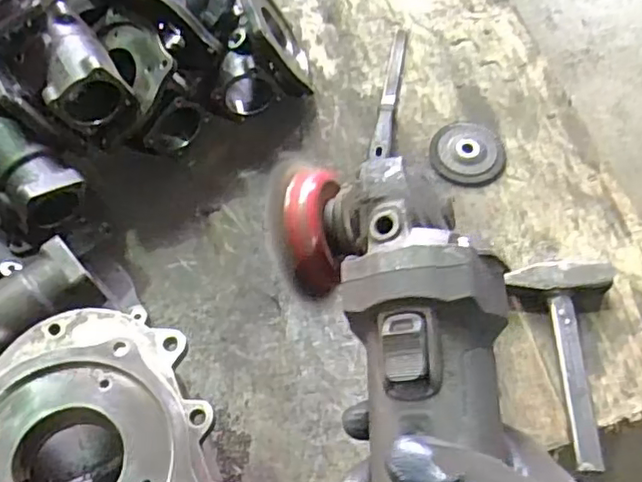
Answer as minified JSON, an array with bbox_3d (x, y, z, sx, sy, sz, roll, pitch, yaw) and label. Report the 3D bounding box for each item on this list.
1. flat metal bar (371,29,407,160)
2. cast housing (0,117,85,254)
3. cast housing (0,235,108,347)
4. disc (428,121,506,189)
[{"bbox_3d":[0.096,-0.208,0.861,0.023,0.029,0.252,9,63,6],"label":"flat metal bar"},{"bbox_3d":[-0.333,-0.074,0.702,0.099,0.076,0.122,-33,67,-15],"label":"cast housing"},{"bbox_3d":[-0.300,0.064,0.654,0.123,0.060,0.075,-36,67,-16],"label":"cast housing"},{"bbox_3d":[0.190,-0.116,0.814,0.094,0.015,0.092,0,62,1],"label":"disc"}]

